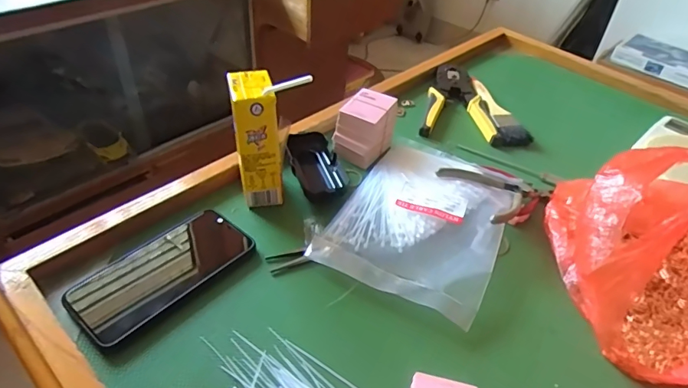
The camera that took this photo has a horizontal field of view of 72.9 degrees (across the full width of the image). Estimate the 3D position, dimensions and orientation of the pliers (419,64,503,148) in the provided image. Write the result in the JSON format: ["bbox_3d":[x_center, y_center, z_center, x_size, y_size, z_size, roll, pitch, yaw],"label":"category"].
[{"bbox_3d":[0.170,-0.138,0.680,0.103,0.020,0.188,9,42,5],"label":"pliers"}]

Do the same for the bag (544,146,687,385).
[{"bbox_3d":[0.278,0.032,0.400,0.184,0.165,0.186,24,45,21],"label":"bag"}]

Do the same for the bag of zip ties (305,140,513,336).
[{"bbox_3d":[0.088,0.018,0.496,0.162,0.017,0.227,21,44,18],"label":"bag of zip ties"}]

